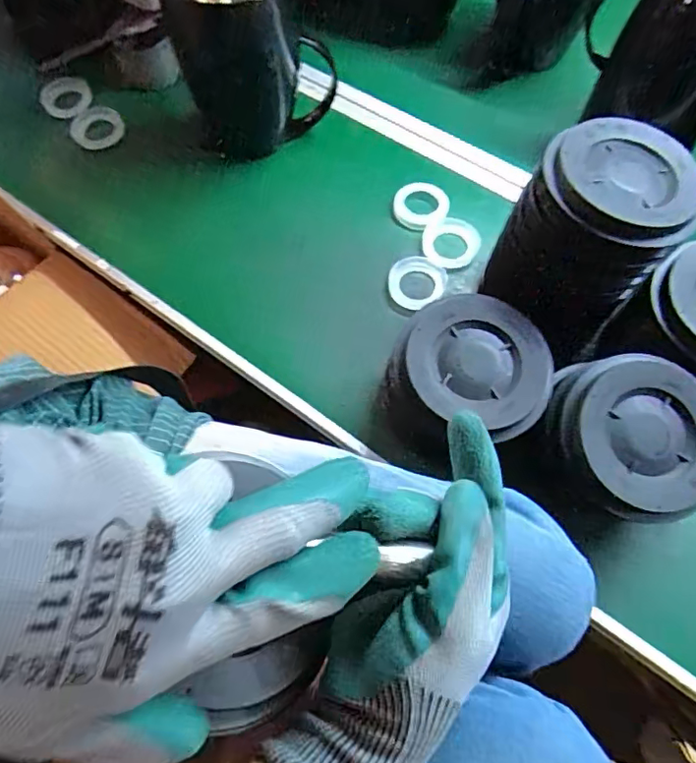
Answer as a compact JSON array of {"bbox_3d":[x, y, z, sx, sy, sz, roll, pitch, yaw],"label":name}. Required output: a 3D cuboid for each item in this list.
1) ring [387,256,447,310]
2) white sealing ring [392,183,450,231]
[{"bbox_3d":[0.069,-0.100,0.559,0.056,0.005,0.055,-1,79,3],"label":"ring"},{"bbox_3d":[0.077,-0.188,0.592,0.060,0.013,0.059,0,64,0],"label":"white sealing ring"}]

